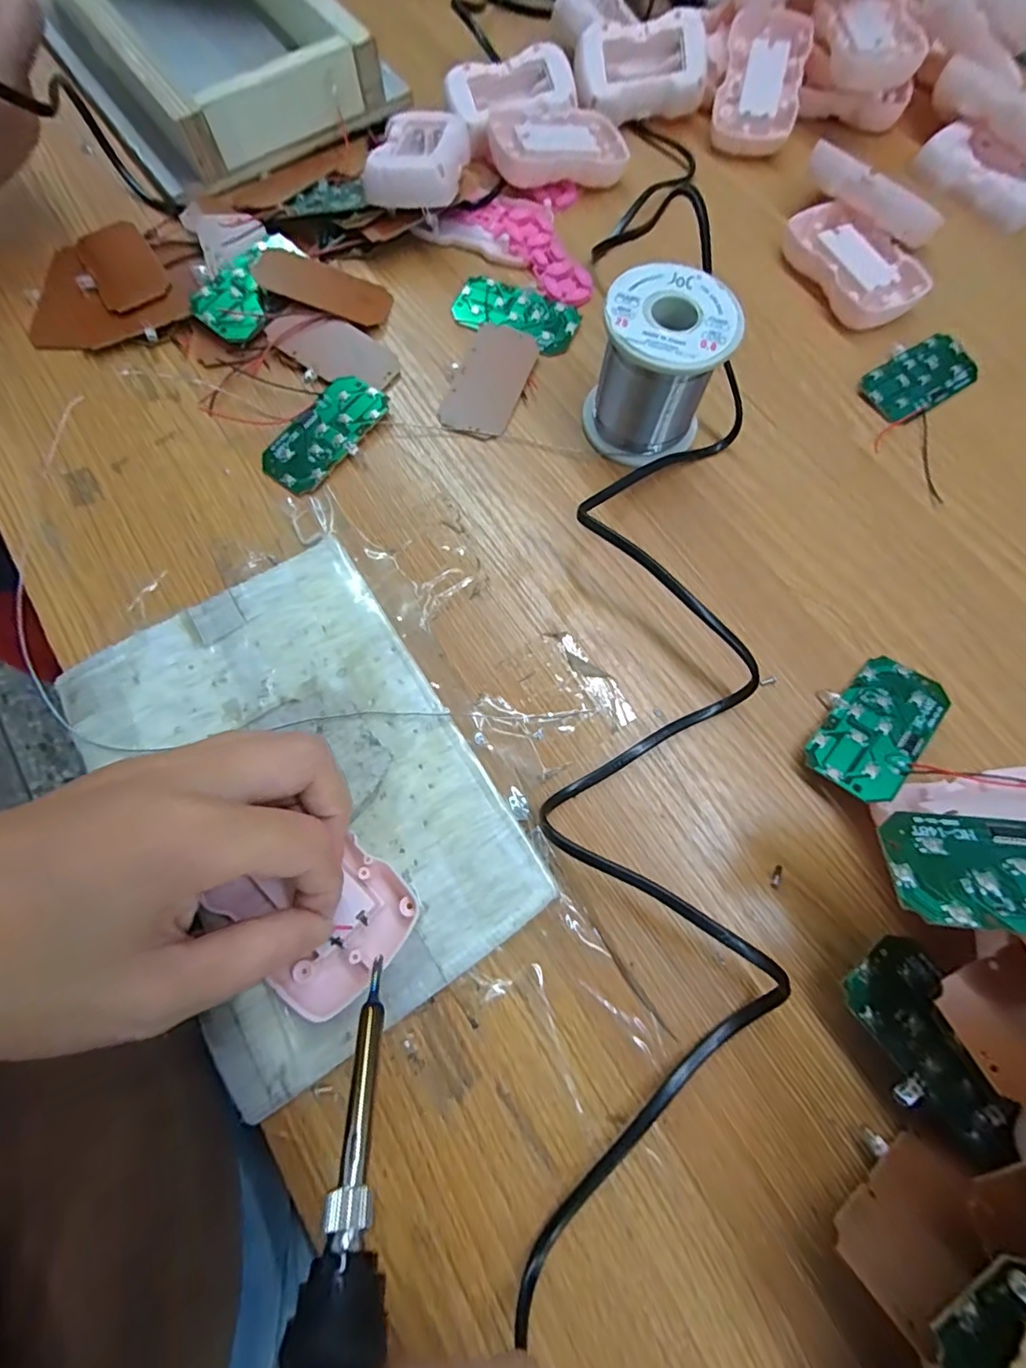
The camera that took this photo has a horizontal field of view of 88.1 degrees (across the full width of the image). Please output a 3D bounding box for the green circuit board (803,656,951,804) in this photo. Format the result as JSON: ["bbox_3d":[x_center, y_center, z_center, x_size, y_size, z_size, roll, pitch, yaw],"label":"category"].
[{"bbox_3d":[0.163,0.018,0.237,0.036,0.004,0.073,37,69,26],"label":"green circuit board"}]

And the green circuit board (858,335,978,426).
[{"bbox_3d":[0.238,-0.179,0.309,0.077,0.005,0.038,-32,76,-11],"label":"green circuit board"}]

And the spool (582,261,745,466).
[{"bbox_3d":[0.071,-0.156,0.267,0.059,0.063,0.062,21,73,5],"label":"spool"}]

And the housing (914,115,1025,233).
[{"bbox_3d":[0.317,-0.343,0.356,0.087,0.020,0.051,38,75,9],"label":"housing"}]

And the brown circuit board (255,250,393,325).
[{"bbox_3d":[-0.110,-0.233,0.311,0.075,0.004,0.034,19,69,-4],"label":"brown circuit board"}]

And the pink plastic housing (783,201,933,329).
[{"bbox_3d":[0.209,-0.259,0.327,0.056,0.017,0.089,-35,77,-11],"label":"pink plastic housing"}]

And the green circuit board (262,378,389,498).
[{"bbox_3d":[-0.101,-0.134,0.284,0.038,0.005,0.073,34,75,8],"label":"green circuit board"}]

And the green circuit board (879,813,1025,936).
[{"bbox_3d":[0.156,0.058,0.161,0.072,0.004,0.038,1,46,13],"label":"green circuit board"}]

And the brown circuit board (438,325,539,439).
[{"bbox_3d":[-0.012,-0.170,0.299,0.037,0.006,0.075,19,73,4],"label":"brown circuit board"}]

